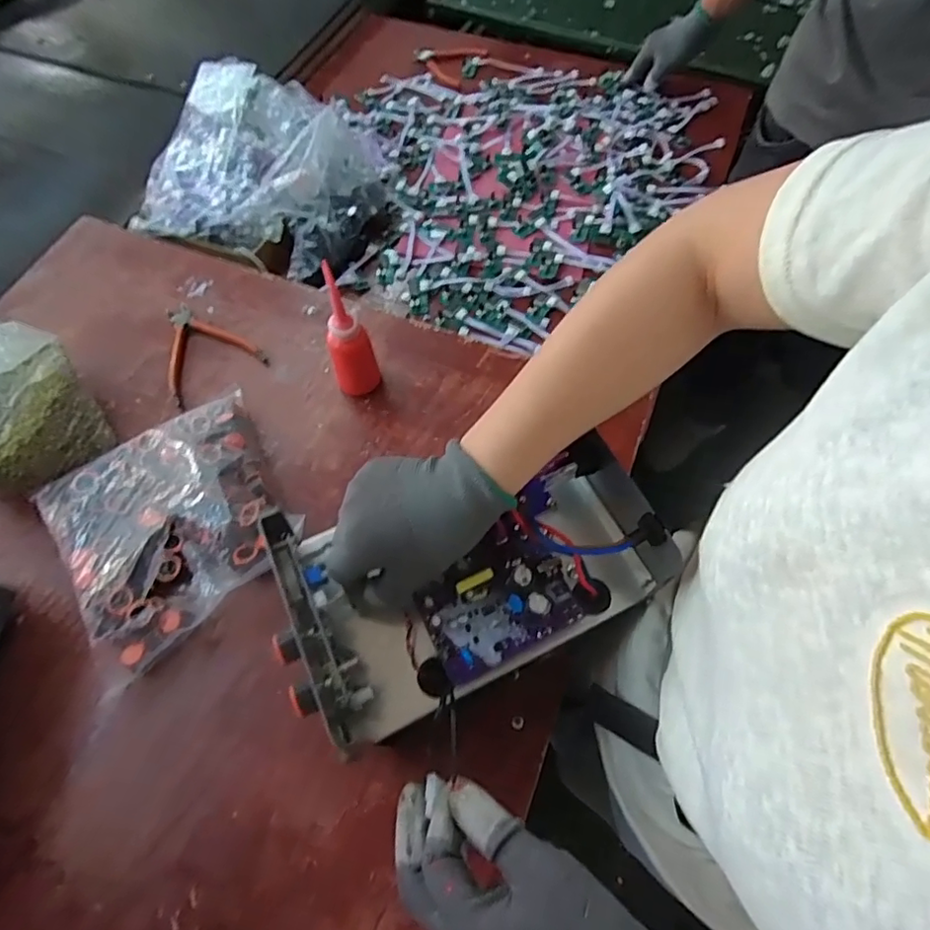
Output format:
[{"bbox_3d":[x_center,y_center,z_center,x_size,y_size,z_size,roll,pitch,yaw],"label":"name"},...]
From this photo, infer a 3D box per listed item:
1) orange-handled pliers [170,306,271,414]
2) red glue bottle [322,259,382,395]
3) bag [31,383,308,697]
[{"bbox_3d":[-0.305,-0.140,0.659,0.108,0.007,0.135,-31,68,-14],"label":"orange-handled pliers"},{"bbox_3d":[-0.118,-0.127,0.575,0.045,0.156,0.044,-14,65,-7],"label":"red glue bottle"},{"bbox_3d":[-0.277,0.051,0.534,0.209,0.064,0.218,-31,68,-15],"label":"bag"}]

